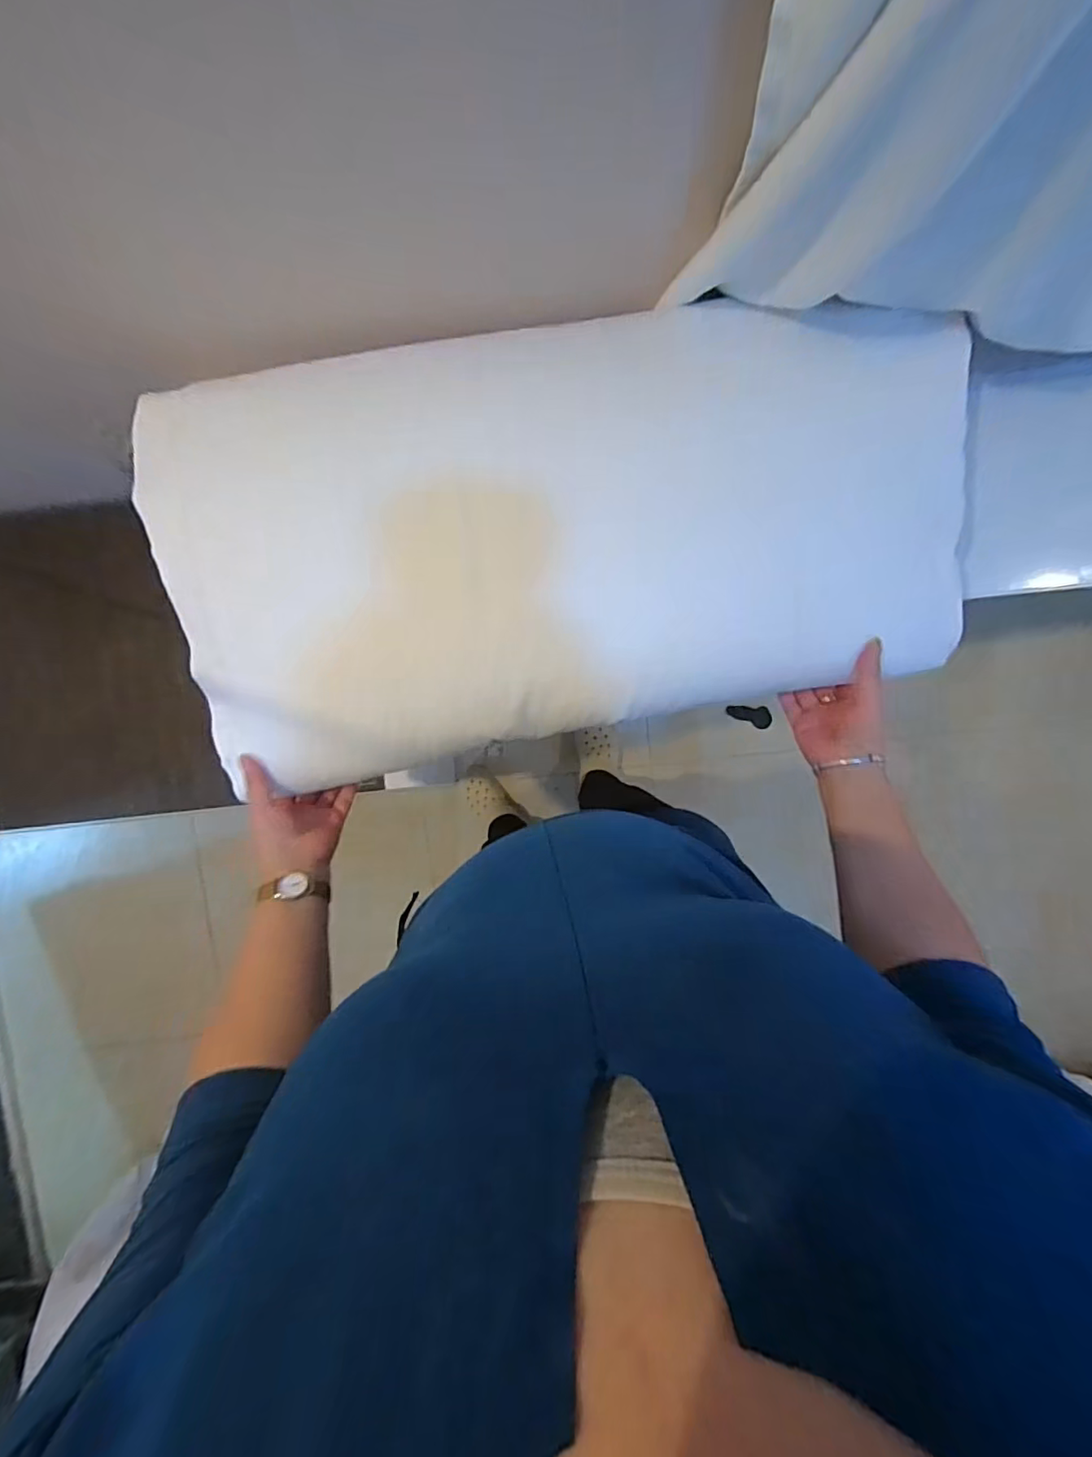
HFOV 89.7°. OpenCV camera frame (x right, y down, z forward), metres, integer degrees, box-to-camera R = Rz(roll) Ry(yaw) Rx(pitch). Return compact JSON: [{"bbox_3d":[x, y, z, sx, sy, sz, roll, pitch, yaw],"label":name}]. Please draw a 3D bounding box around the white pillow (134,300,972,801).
[{"bbox_3d":[0.019,-0.180,0.535,0.752,0.088,0.368,-10,95,0],"label":"white pillow"}]

